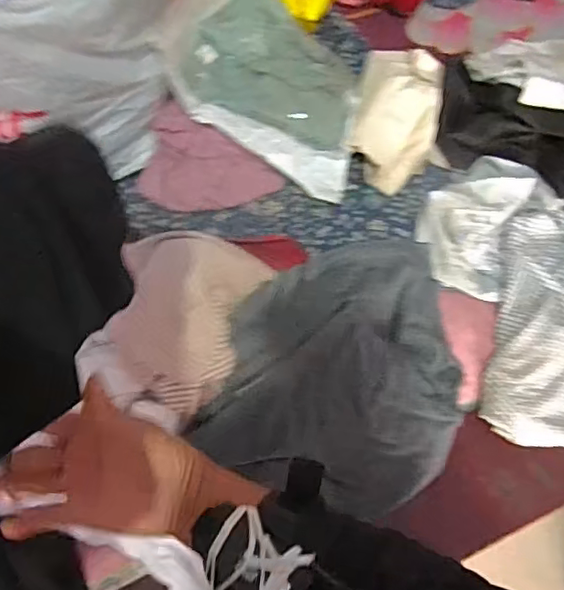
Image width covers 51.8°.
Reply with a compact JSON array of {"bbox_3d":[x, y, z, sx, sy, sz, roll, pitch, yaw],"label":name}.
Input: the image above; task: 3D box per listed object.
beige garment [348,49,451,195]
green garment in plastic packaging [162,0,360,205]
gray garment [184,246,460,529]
[{"bbox_3d":[0.155,-0.236,0.766,0.121,0.058,0.197,10,66,4],"label":"beige garment"},{"bbox_3d":[-0.006,-0.283,0.746,0.306,0.109,0.227,32,70,14],"label":"green garment in plastic packaging"},{"bbox_3d":[0.074,0.065,0.607,0.248,0.069,0.296,19,67,9],"label":"gray garment"}]

